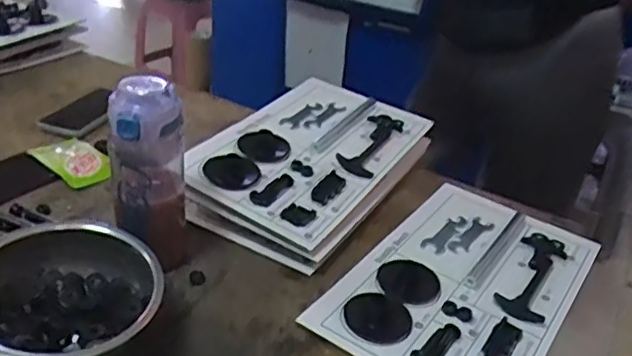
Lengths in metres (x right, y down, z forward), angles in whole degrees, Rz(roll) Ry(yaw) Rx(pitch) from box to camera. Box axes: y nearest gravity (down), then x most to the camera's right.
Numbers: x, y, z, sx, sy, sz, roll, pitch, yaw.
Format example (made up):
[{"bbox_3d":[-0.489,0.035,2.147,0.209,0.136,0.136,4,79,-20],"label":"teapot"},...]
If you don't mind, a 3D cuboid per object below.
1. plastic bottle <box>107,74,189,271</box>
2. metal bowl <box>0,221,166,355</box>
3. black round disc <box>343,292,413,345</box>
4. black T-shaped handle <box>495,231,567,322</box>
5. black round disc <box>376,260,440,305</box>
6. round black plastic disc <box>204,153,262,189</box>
[{"bbox_3d":[-0.174,0.003,0.662,0.073,0.209,0.074,-3,32,-16],"label":"plastic bottle"},{"bbox_3d":[-0.239,0.115,0.590,0.172,0.084,0.171,5,31,-3],"label":"metal bowl"},{"bbox_3d":[0.065,0.146,0.662,0.070,0.004,0.066,5,31,-3],"label":"black round disc"},{"bbox_3d":[0.260,0.111,0.747,0.055,0.010,0.177,21,33,22],"label":"black T-shaped handle"},{"bbox_3d":[0.106,0.115,0.714,0.070,0.004,0.073,5,31,-3],"label":"black round disc"},{"bbox_3d":[-0.106,-0.008,0.784,0.066,0.013,0.065,5,31,-3],"label":"round black plastic disc"}]

